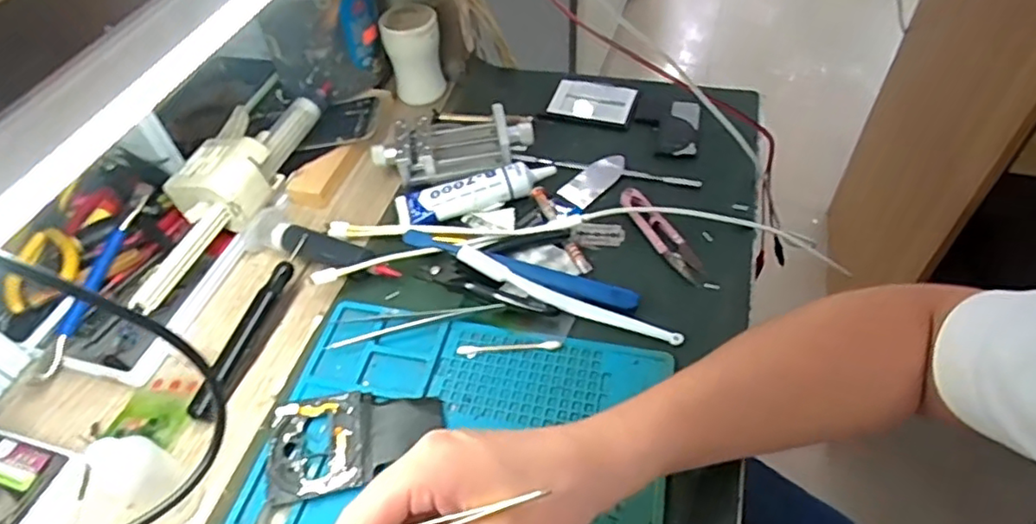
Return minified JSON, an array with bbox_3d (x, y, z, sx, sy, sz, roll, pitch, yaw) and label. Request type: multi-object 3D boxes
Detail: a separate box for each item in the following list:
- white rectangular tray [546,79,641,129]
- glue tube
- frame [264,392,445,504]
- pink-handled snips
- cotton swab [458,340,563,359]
[{"bbox_3d":[0.074,-0.159,0.610,0.083,0.005,0.063,11,51,14],"label":"white rectangular tray"},{"bbox_3d":[-0.037,-0.064,0.523,0.132,0.024,0.044,-16,50,-9],"label":"glue tube"},{"bbox_3d":[-0.103,0.113,0.393,0.108,0.007,0.064,-8,49,-2],"label":"frame"},{"bbox_3d":[0.112,-0.025,0.490,0.025,0.008,0.103,-22,51,-13],"label":"pink-handled snips"},{"bbox_3d":[-0.007,0.059,0.430,0.071,0.004,0.009,-3,49,2],"label":"cotton swab"}]

